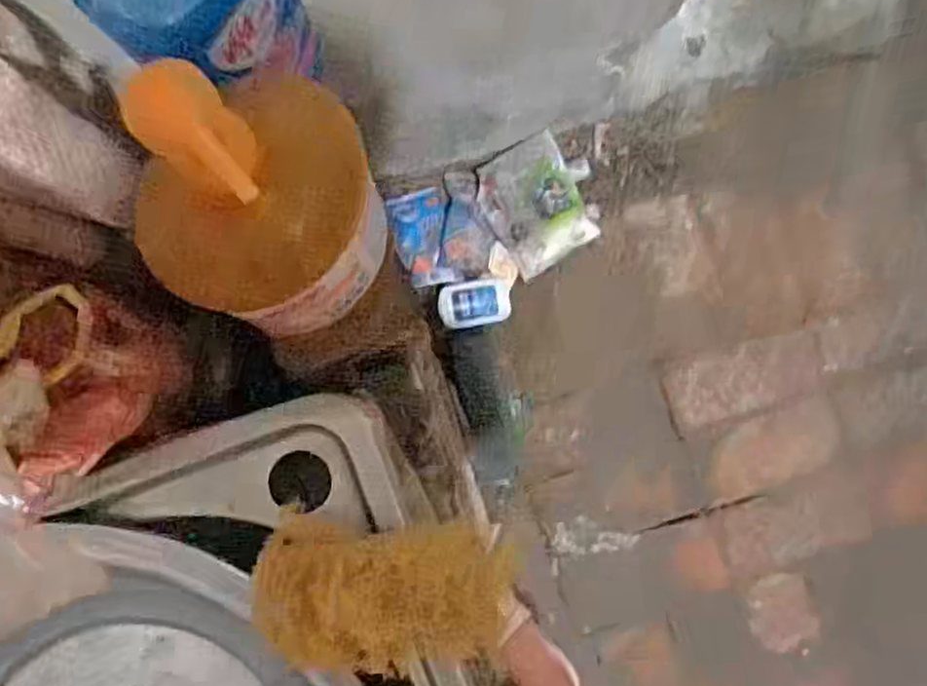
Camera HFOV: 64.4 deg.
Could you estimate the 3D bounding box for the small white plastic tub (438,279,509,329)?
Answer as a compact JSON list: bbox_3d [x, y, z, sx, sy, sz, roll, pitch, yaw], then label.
[{"bbox_3d":[0.017,-0.057,1.062,0.101,0.019,0.064,-10,88,-1],"label":"small white plastic tub"}]

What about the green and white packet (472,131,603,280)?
[{"bbox_3d":[0.102,-0.197,1.055,0.132,0.016,0.167,-29,99,0],"label":"green and white packet"}]

